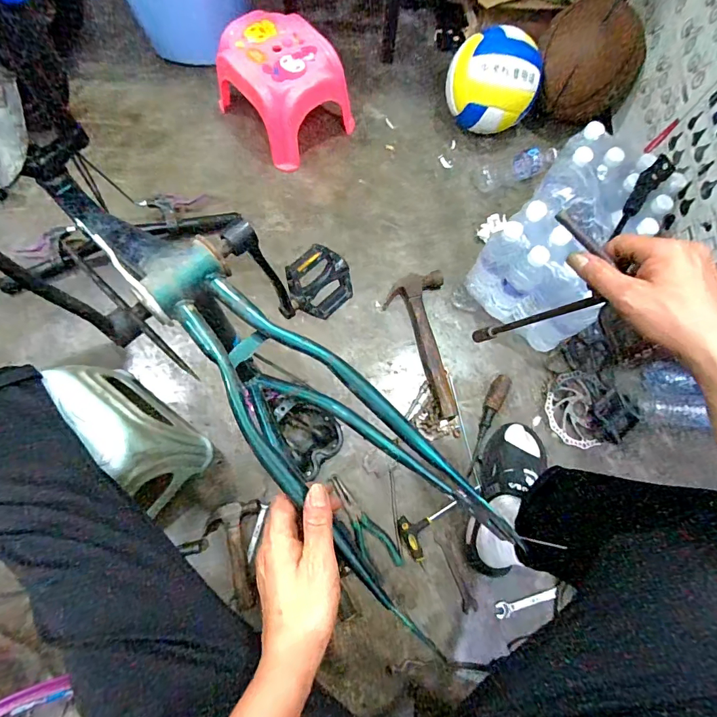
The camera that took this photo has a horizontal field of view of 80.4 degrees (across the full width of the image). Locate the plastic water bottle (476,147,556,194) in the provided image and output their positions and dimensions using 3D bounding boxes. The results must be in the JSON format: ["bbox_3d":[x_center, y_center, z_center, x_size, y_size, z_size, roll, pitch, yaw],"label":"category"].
[{"bbox_3d":[0.383,-0.457,1.014,0.207,0.063,0.074,-20,75,-8],"label":"plastic water bottle"}]

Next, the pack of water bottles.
[{"bbox_3d":[0.423,-0.238,0.867,0.224,0.231,0.366,38,76,9],"label":"pack of water bottles"}]

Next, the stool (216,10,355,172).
[{"bbox_3d":[-0.180,-0.629,0.991,0.229,0.175,0.273,-43,79,-13],"label":"stool"}]

